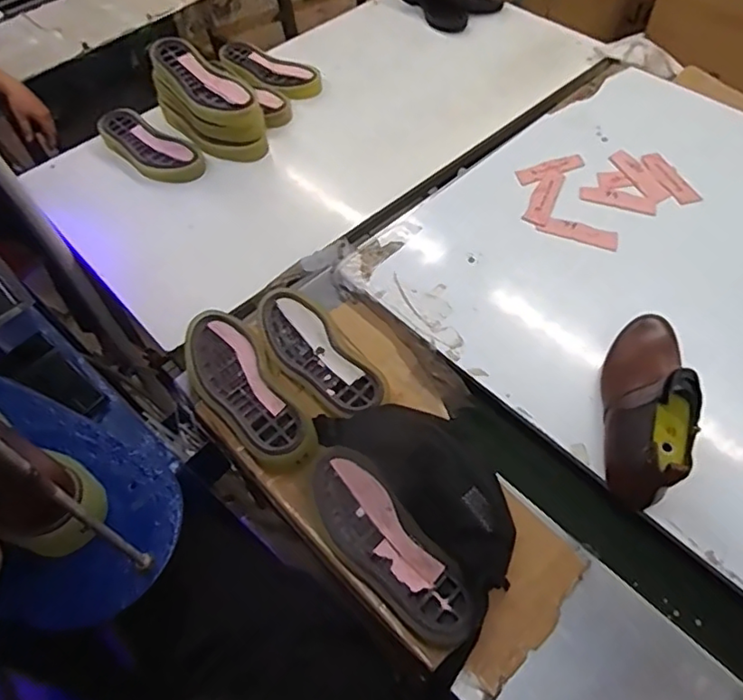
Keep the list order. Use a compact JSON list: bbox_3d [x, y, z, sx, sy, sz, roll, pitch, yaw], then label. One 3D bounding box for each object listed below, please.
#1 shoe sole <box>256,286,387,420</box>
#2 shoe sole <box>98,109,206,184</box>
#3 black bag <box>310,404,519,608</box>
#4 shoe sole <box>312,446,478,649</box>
[{"bbox_3d":[-0.079,0.000,0.866,0.107,0.028,0.259,-37,62,-20],"label":"shoe sole"},{"bbox_3d":[-0.451,-0.420,1.203,0.265,0.038,0.116,36,65,24],"label":"shoe sole"},{"bbox_3d":[0.072,0.138,0.731,0.137,0.057,0.310,-38,62,-21],"label":"black bag"},{"bbox_3d":[0.014,0.239,0.719,0.102,0.032,0.271,-39,59,-5],"label":"shoe sole"}]

